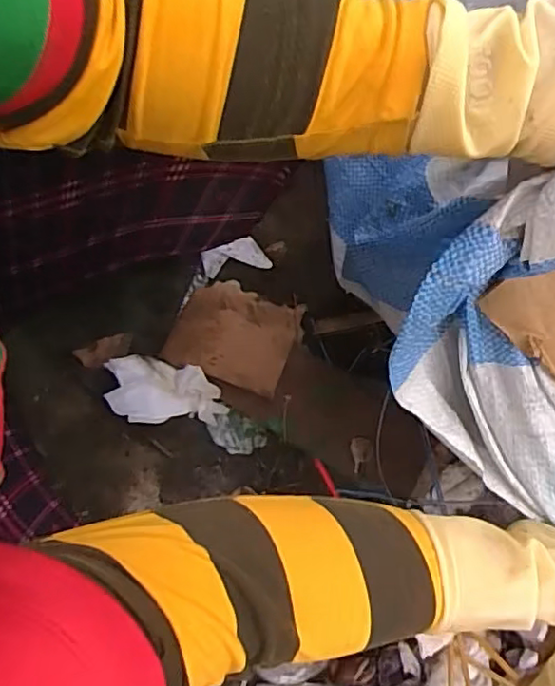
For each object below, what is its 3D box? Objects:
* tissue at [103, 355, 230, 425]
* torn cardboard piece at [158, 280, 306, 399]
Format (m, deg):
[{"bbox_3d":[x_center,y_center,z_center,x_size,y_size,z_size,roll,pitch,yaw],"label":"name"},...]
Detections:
[{"bbox_3d":[-0.133,0.051,0.703,0.136,0.058,0.084,-2,79,-1],"label":"tissue"},{"bbox_3d":[-0.053,-0.010,0.749,0.147,0.016,0.122,23,79,4],"label":"torn cardboard piece"}]

